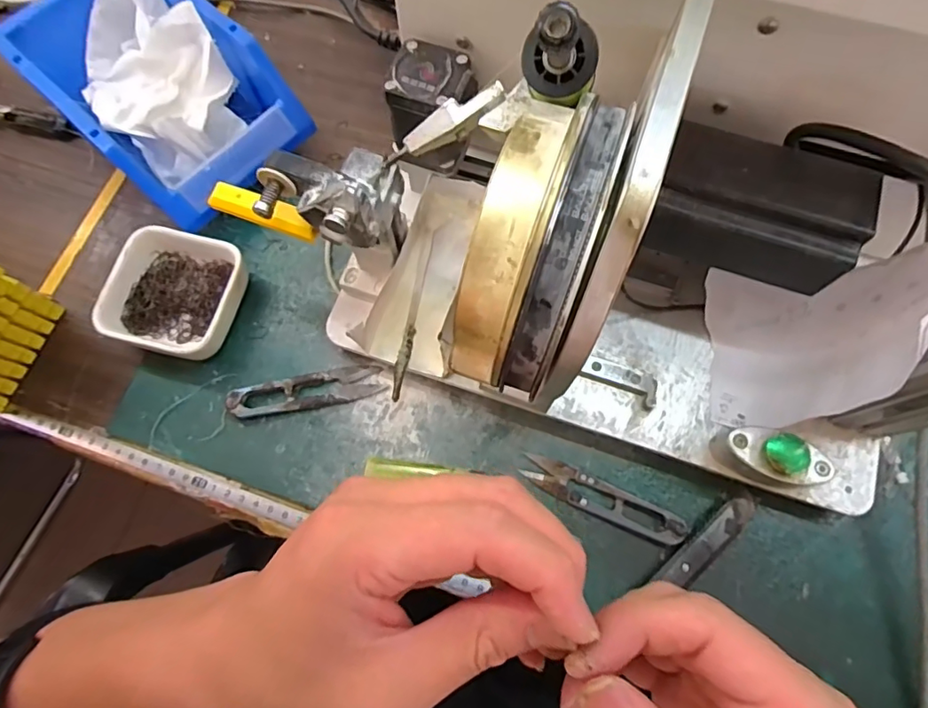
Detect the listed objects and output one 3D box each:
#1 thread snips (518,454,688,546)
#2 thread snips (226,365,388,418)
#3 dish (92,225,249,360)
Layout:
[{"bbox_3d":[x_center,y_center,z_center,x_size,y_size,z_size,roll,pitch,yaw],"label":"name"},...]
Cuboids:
[{"bbox_3d":[0.086,0.091,0.332,0.101,0.013,0.022,25,77,7],"label":"thread snips"},{"bbox_3d":[-0.104,0.024,0.353,0.097,0.013,0.024,-11,75,-2],"label":"thread snips"},{"bbox_3d":[-0.195,-0.040,0.368,0.081,0.032,0.083,15,74,5],"label":"dish"}]

